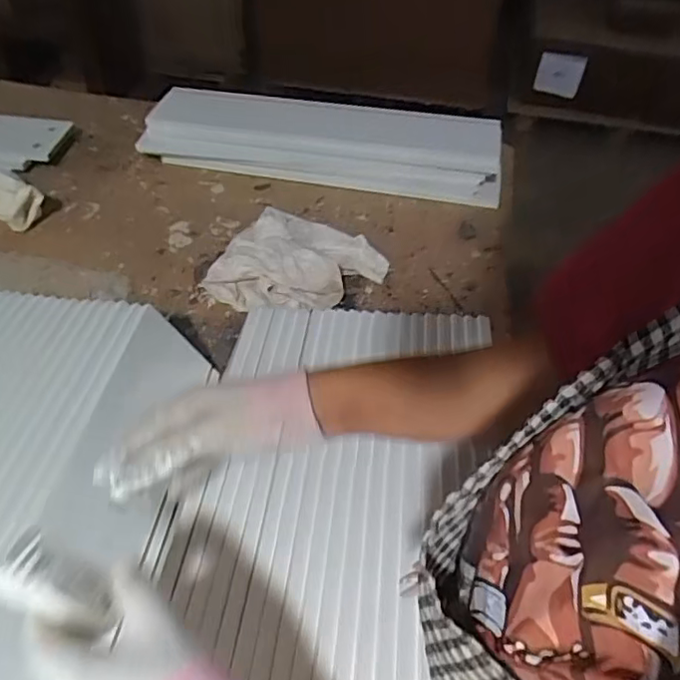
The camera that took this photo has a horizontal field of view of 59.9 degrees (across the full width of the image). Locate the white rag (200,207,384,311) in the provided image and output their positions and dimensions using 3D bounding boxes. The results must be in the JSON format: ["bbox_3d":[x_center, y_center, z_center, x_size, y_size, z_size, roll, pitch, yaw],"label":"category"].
[{"bbox_3d":[-0.058,-0.115,0.868,0.208,0.065,0.194,19,47,20],"label":"white rag"}]

